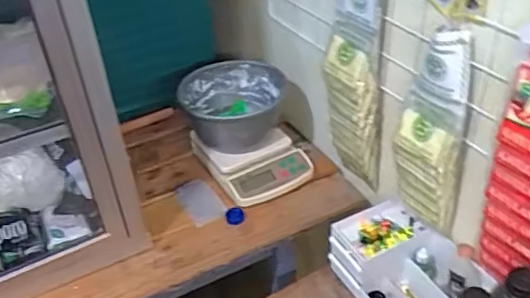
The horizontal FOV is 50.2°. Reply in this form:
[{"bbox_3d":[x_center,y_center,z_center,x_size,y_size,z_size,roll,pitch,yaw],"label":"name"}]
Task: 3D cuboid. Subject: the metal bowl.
[{"bbox_3d":[-0.054,-0.073,1.047,0.187,0.103,0.187,-2,38,2],"label":"metal bowl"}]

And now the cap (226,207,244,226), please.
[{"bbox_3d":[-0.051,0.113,0.959,0.030,0.018,0.031,-2,38,2],"label":"cap"}]

